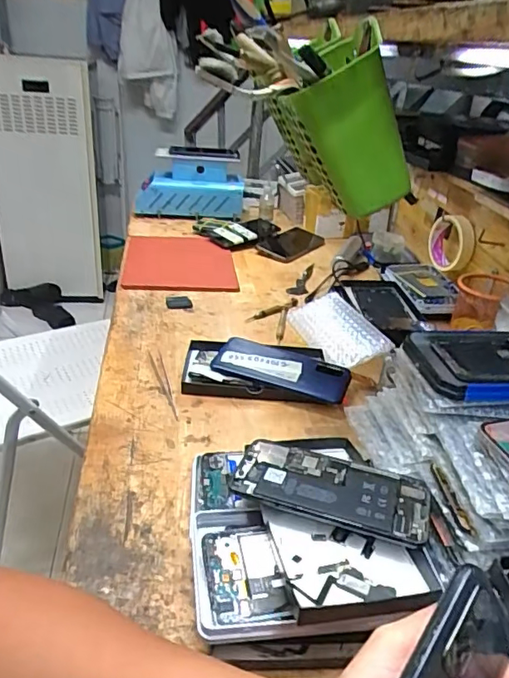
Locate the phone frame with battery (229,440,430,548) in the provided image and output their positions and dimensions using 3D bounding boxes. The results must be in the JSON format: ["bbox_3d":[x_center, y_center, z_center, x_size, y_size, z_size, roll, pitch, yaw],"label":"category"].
[{"bbox_3d":[0.062,0.124,0.434,0.156,0.009,0.074,11,28,15],"label":"phone frame with battery"}]

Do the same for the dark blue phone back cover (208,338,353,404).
[{"bbox_3d":[0.035,0.035,0.657,0.165,0.012,0.078,14,42,9],"label":"dark blue phone back cover"}]

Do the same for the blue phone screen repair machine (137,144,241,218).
[{"bbox_3d":[-0.152,-0.351,1.212,0.241,0.172,0.111,4,29,-1],"label":"blue phone screen repair machine"}]

